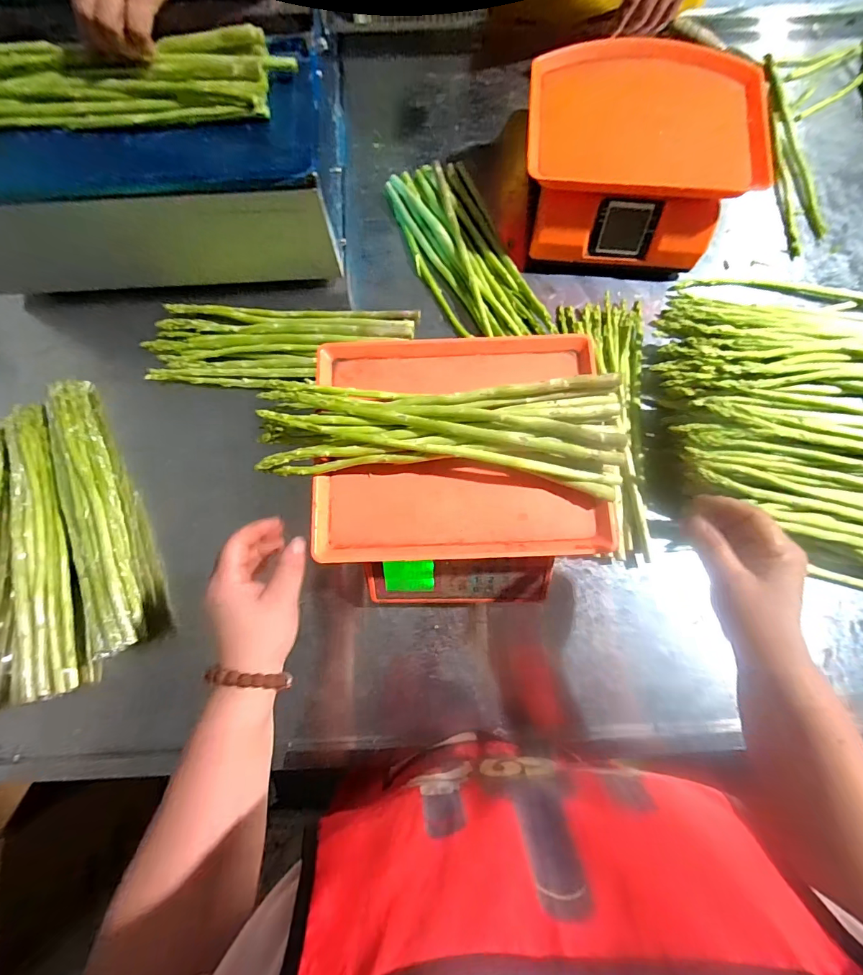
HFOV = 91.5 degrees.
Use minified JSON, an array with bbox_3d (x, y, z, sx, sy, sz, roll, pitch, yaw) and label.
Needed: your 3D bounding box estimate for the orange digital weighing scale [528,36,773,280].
[{"bbox_3d":[0.266,-0.451,0.568,0.284,0.109,0.267,3,77,1],"label":"orange digital weighing scale"}]

